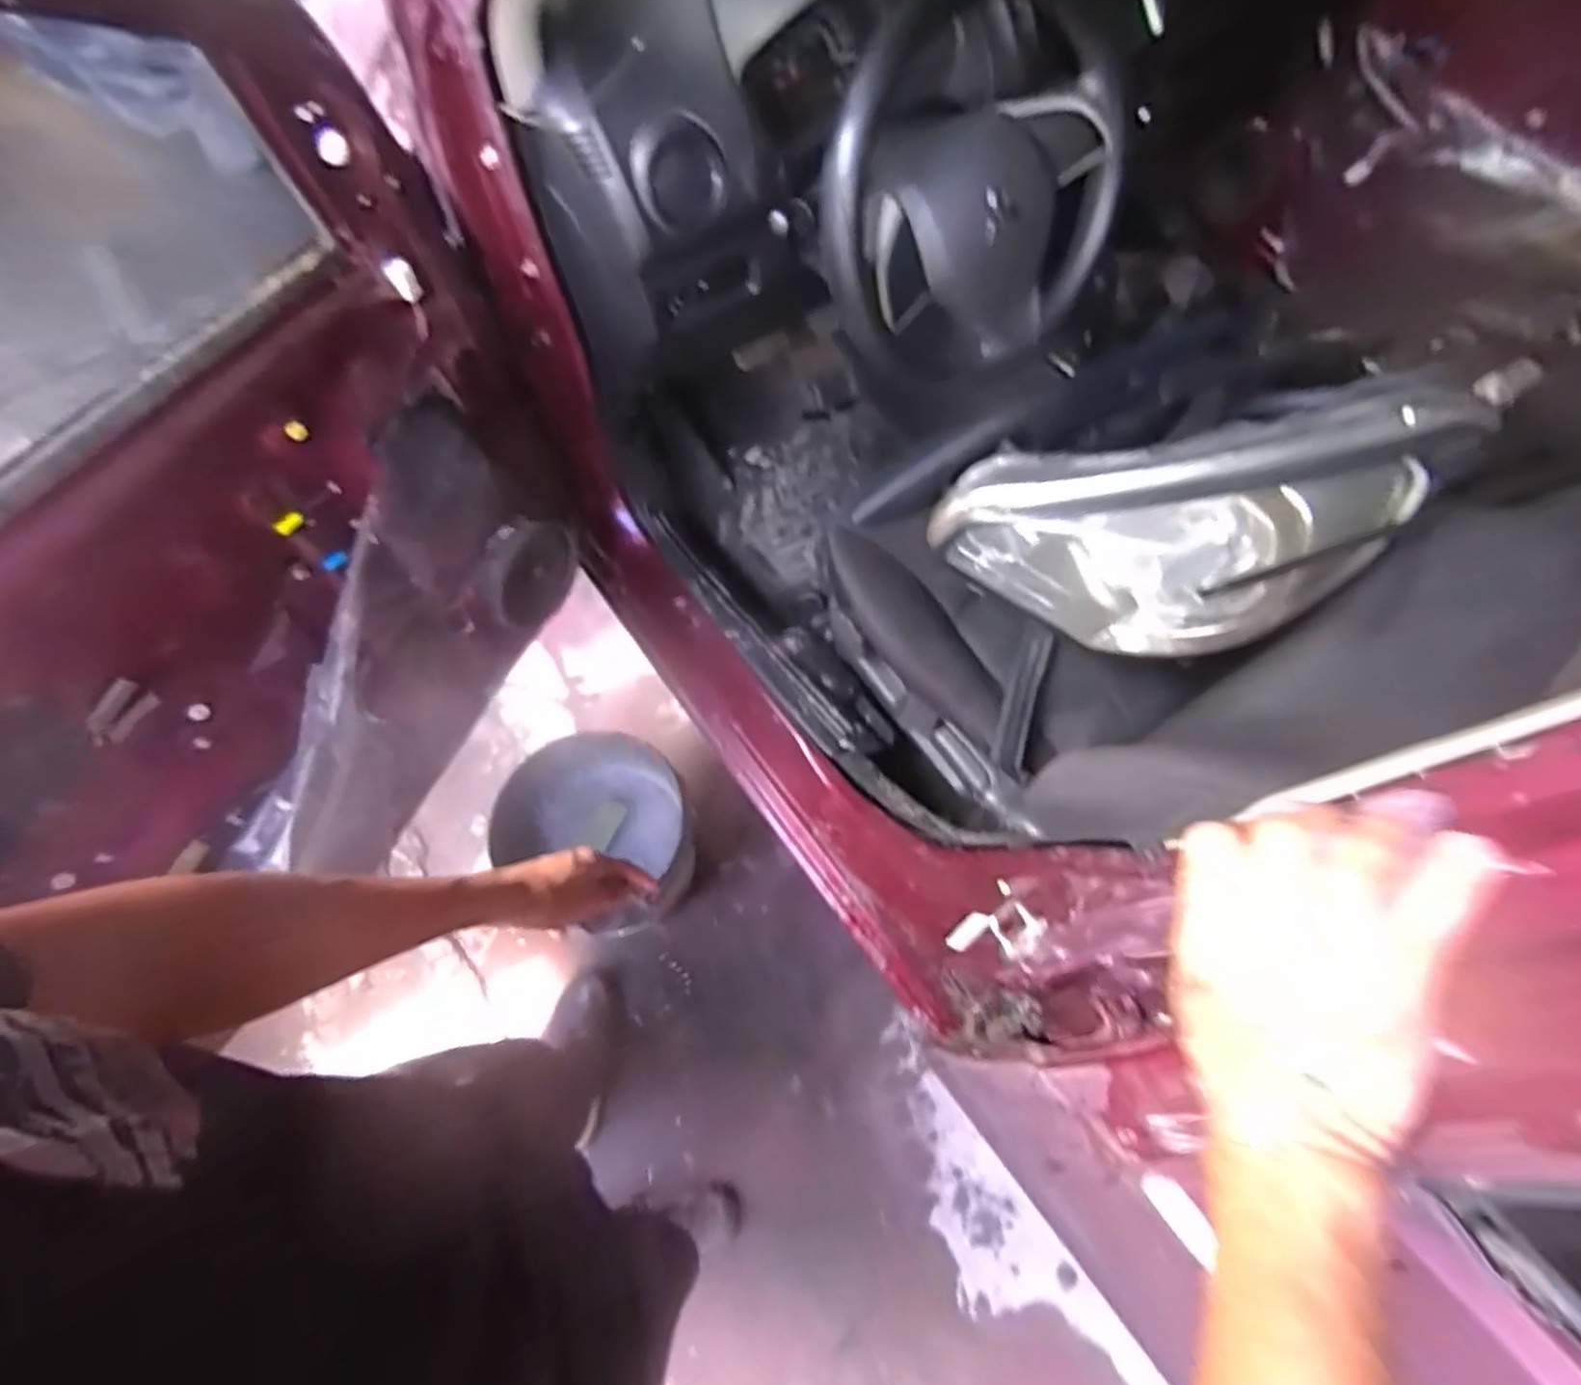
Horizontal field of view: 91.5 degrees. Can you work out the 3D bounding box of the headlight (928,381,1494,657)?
[{"bbox_3d":[0.460,-0.193,0.946,0.566,0.261,0.230,1,23,24],"label":"headlight"}]

